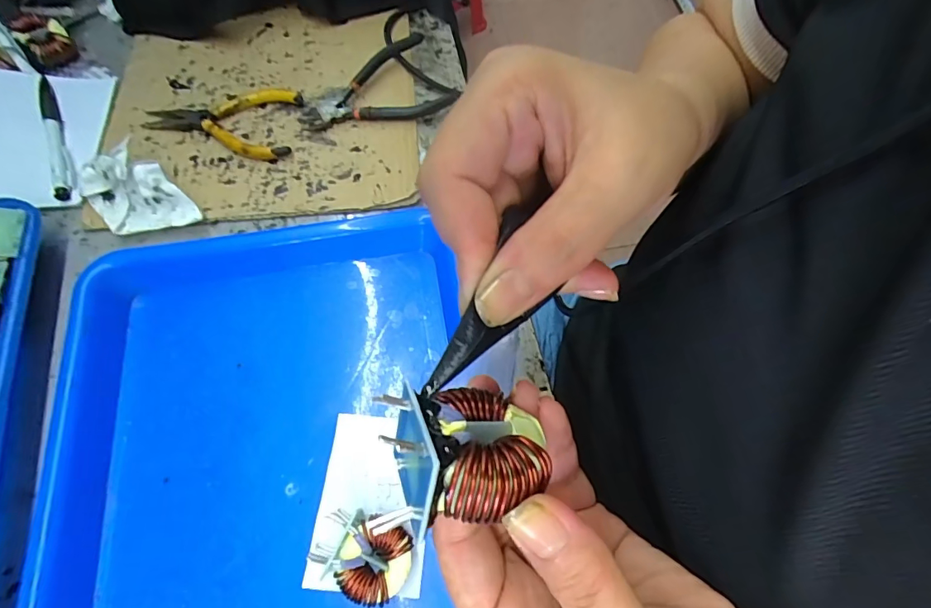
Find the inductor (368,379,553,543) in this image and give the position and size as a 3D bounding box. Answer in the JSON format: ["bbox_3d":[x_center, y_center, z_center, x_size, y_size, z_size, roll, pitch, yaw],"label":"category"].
[{"bbox_3d":[-0.003,0.045,0.132,0.042,0.029,0.040,-1,31,-29],"label":"inductor"}]

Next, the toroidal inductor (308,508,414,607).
[{"bbox_3d":[-0.056,0.134,0.249,0.053,0.027,0.038,20,68,7],"label":"toroidal inductor"}]

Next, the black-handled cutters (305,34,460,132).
[{"bbox_3d":[-0.074,-0.177,0.386,0.119,0.020,0.074,-28,70,-13],"label":"black-handled cutters"}]

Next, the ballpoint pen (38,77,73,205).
[{"bbox_3d":[-0.323,-0.136,0.364,0.012,0.009,0.129,-22,69,-11],"label":"ballpoint pen"}]

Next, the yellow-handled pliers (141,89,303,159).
[{"bbox_3d":[-0.201,-0.149,0.376,0.122,0.013,0.067,2,67,-1],"label":"yellow-handled pliers"}]

